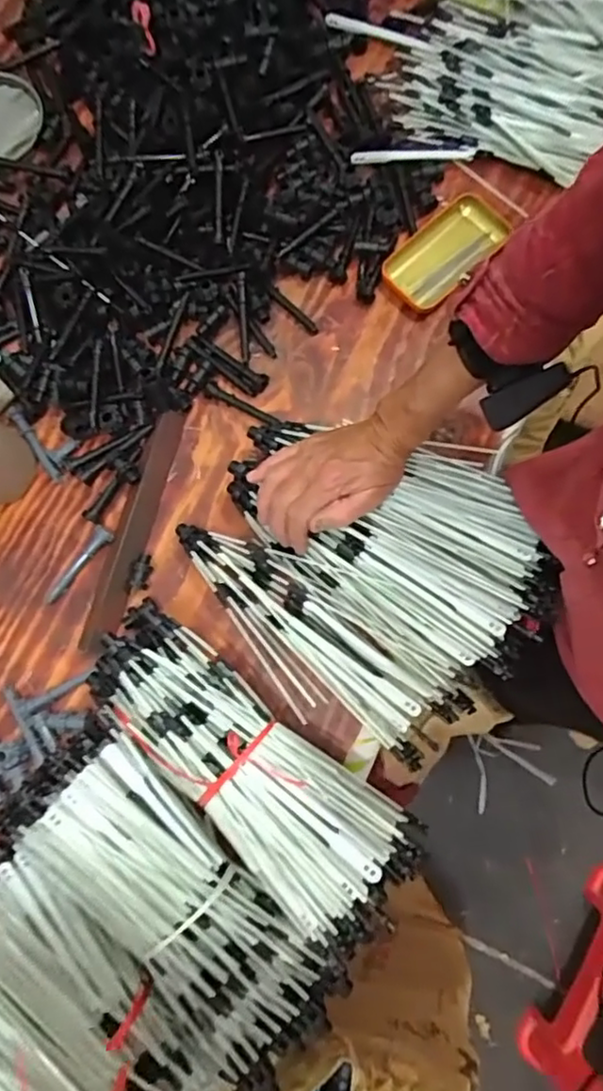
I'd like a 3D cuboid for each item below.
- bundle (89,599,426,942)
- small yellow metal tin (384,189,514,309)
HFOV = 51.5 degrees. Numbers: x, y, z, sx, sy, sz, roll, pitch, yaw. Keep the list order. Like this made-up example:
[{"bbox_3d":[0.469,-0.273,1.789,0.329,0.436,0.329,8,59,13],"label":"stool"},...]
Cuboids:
[{"bbox_3d":[-0.058,0.191,0.554,0.341,0.096,0.125,39,82,8],"label":"bundle"},{"bbox_3d":[0.163,-0.333,0.708,0.159,0.021,0.076,-44,81,-7],"label":"small yellow metal tin"}]

